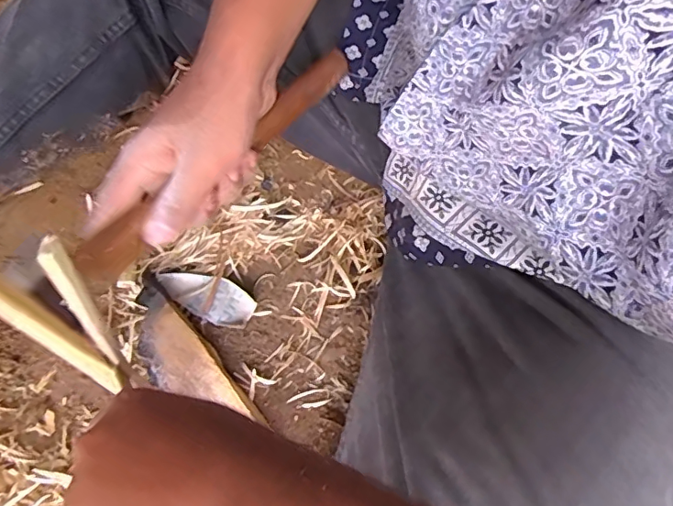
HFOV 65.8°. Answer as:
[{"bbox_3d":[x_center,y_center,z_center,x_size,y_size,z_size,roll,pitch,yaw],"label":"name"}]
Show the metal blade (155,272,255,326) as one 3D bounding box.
[{"bbox_3d":[-0.129,0.041,0.507,0.095,0.011,0.040,19,62,8],"label":"metal blade"}]

